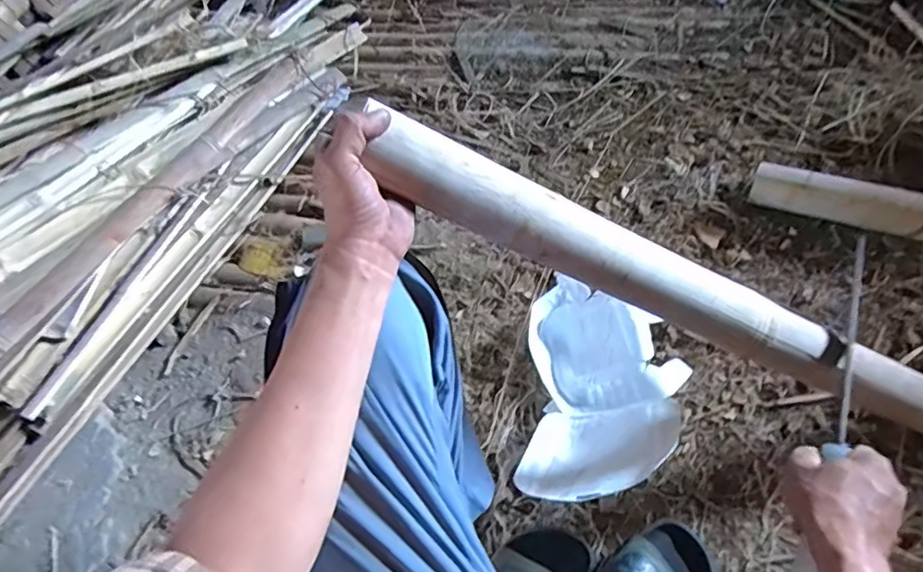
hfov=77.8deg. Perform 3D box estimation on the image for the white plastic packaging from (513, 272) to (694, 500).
[{"bbox_3d":[0.193,0.118,0.764,0.209,0.149,0.353,2,58,11],"label":"white plastic packaging"}]

